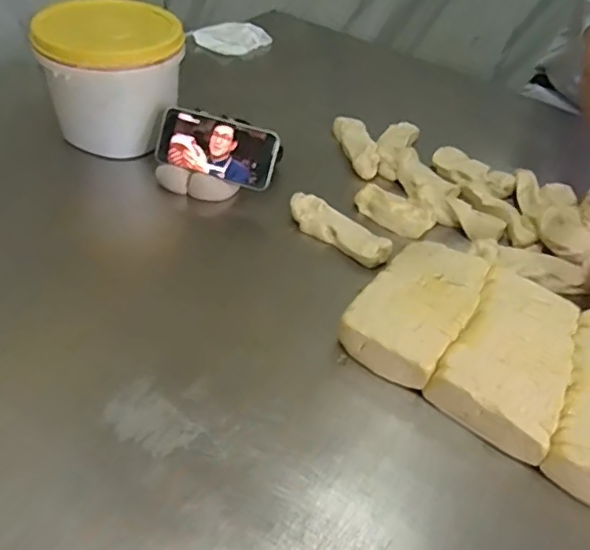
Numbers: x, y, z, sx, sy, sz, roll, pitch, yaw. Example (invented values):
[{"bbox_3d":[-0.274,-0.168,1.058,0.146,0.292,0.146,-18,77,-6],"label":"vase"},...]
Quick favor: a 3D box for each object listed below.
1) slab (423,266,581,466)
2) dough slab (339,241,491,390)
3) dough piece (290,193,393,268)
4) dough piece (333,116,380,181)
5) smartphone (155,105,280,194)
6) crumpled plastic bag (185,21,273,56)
[{"bbox_3d":[0.213,0.079,0.559,0.106,0.042,0.193,27,46,21],"label":"slab"},{"bbox_3d":[0.129,0.032,0.600,0.103,0.041,0.192,27,46,21],"label":"dough slab"},{"bbox_3d":[0.053,-0.054,0.703,0.140,0.028,0.039,33,49,26],"label":"dough piece"},{"bbox_3d":[0.091,-0.199,0.859,0.046,0.028,0.136,-2,44,-10],"label":"dough piece"},{"bbox_3d":[-0.100,-0.162,0.731,0.156,0.075,0.015,18,10,12],"label":"smartphone"},{"bbox_3d":[-0.131,-0.458,1.105,0.135,0.029,0.107,-25,52,-29],"label":"crumpled plastic bag"}]

